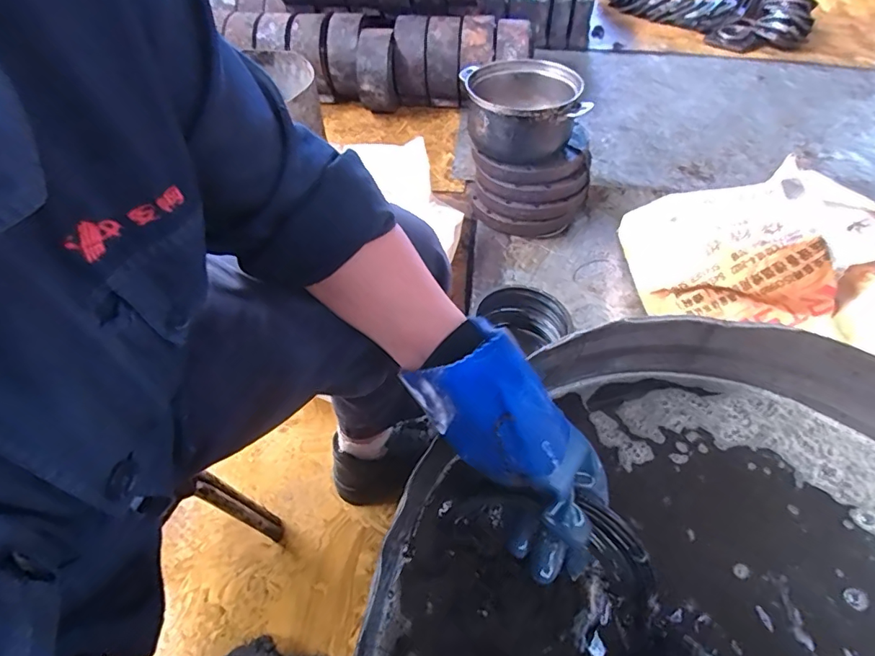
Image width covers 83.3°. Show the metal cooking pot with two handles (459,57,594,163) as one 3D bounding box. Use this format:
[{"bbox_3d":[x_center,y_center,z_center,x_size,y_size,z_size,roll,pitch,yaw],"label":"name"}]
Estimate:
[{"bbox_3d":[0.166,-0.432,0.977,0.210,0.110,0.204,-5,52,-4],"label":"metal cooking pot with two handles"}]

